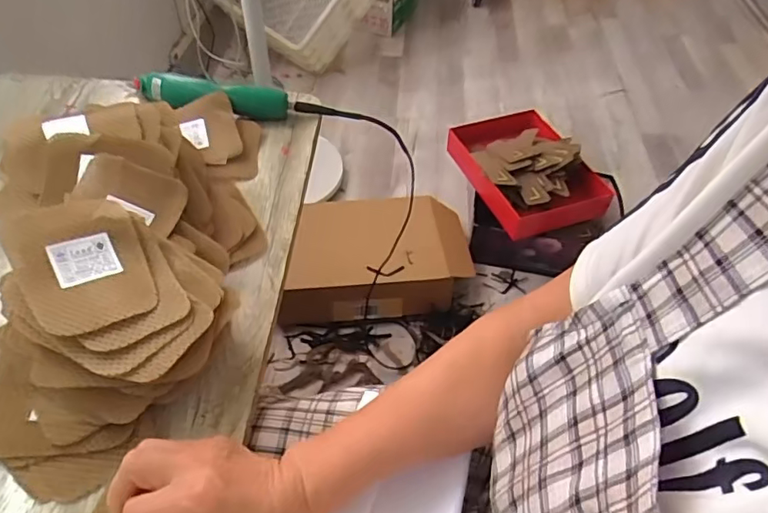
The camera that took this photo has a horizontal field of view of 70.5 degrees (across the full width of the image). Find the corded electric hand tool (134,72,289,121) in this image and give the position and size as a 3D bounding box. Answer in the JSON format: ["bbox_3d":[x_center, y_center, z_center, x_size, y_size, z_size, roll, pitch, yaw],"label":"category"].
[{"bbox_3d":[-0.230,-0.211,0.705,0.206,0.039,0.032,7,50,4],"label":"corded electric hand tool"}]

